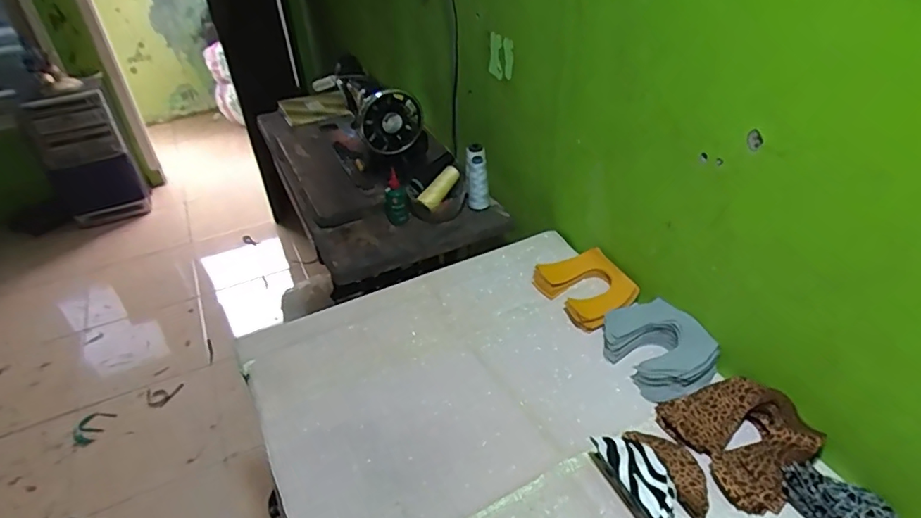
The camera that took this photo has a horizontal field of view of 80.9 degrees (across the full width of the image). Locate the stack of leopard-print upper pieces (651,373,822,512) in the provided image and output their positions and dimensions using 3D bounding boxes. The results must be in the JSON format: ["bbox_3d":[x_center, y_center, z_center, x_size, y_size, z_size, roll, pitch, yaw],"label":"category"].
[{"bbox_3d":[0.352,0.216,0.673,0.137,0.055,0.164,-17,39,-17],"label":"stack of leopard-print upper pieces"}]

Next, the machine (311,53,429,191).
[{"bbox_3d":[-0.217,-0.339,1.284,0.169,0.210,0.359,-19,40,-19],"label":"machine"}]

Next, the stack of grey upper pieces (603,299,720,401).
[{"bbox_3d":[0.287,0.127,0.791,0.121,0.053,0.160,-20,40,-20],"label":"stack of grey upper pieces"}]

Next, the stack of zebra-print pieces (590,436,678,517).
[{"bbox_3d":[0.208,0.259,0.628,0.054,0.053,0.127,-15,39,-15],"label":"stack of zebra-print pieces"}]

